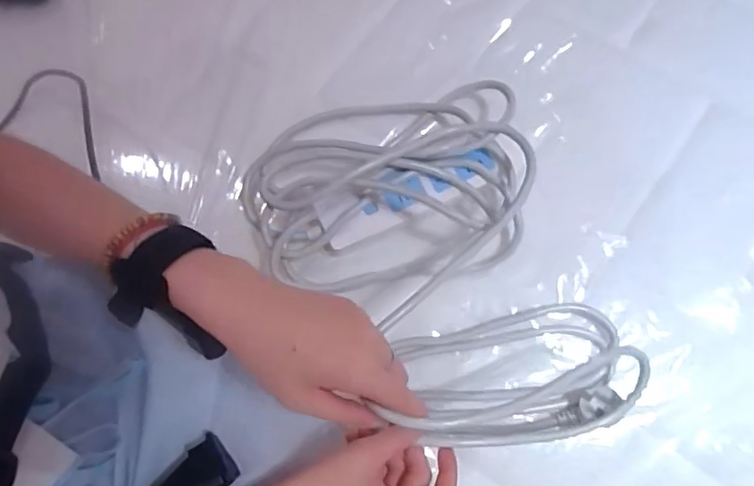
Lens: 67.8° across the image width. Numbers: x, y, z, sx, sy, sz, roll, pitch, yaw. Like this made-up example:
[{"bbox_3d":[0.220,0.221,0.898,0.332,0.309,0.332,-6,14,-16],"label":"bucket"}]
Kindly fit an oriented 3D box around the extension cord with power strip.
[{"bbox_3d":[0.042,0.015,0.469,0.246,0.077,0.333,-20,76,-5],"label":"extension cord with power strip"}]

